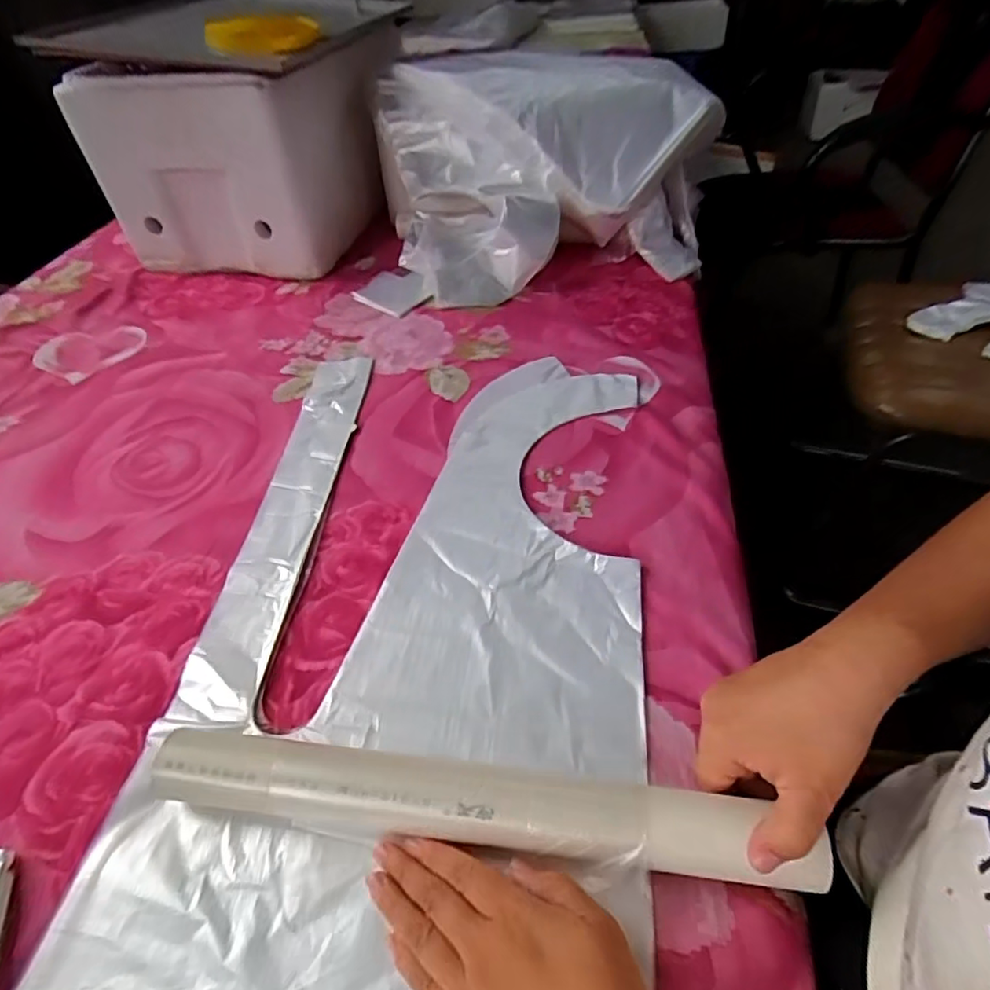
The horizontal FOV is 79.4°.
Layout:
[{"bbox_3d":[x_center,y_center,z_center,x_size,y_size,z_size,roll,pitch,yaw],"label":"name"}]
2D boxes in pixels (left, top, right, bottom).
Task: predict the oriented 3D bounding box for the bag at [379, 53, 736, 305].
[{"bbox_3d":[0.089,-0.446,0.827,0.443,0.219,0.289,-14,47,-10],"label":"bag"}]

